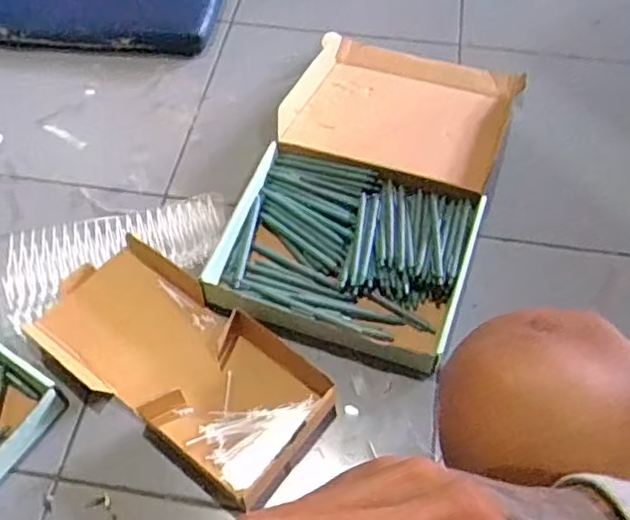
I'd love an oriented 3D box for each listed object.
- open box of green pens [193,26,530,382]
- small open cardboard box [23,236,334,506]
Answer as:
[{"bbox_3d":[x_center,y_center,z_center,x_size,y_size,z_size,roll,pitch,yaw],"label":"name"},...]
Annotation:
[{"bbox_3d":[0.086,-0.128,0.926,0.319,0.064,0.539,18,59,10],"label":"open box of green pens"},{"bbox_3d":[-0.165,0.116,0.784,0.374,0.046,0.181,34,63,19],"label":"small open cardboard box"}]

